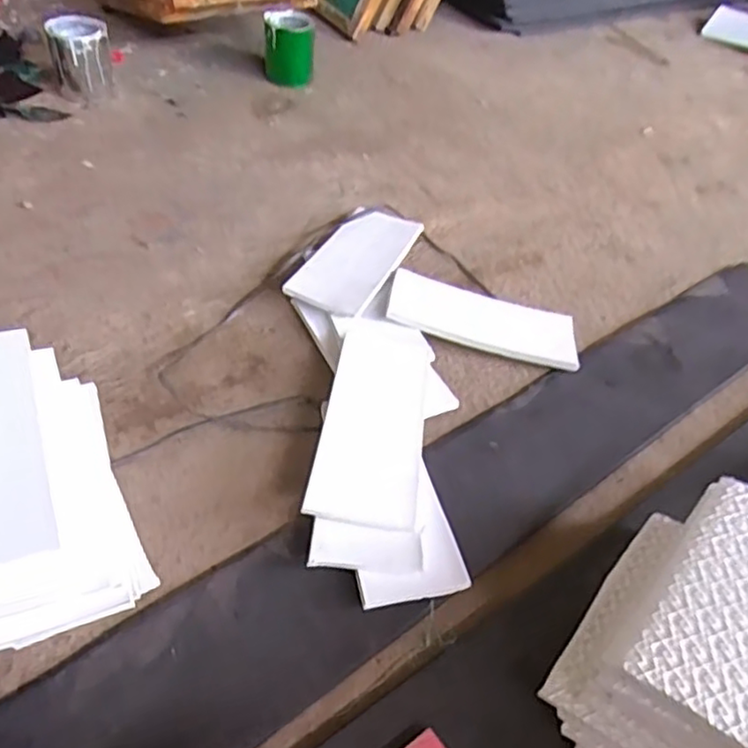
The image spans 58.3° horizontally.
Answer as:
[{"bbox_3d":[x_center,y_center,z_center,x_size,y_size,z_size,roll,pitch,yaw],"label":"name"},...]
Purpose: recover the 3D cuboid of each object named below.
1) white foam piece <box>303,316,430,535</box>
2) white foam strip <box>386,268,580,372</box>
[{"bbox_3d":[0.004,0.044,0.823,0.119,0.012,0.316,12,46,-1],"label":"white foam piece"},{"bbox_3d":[0.163,-0.090,1.000,0.281,0.032,0.148,11,49,3],"label":"white foam strip"}]

